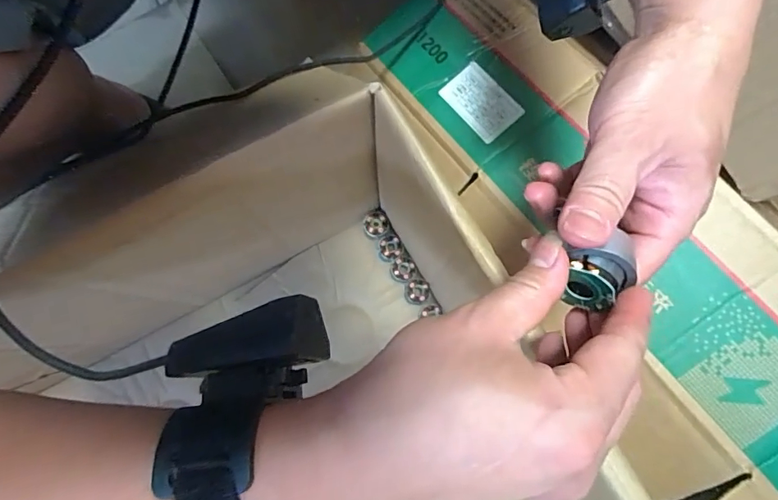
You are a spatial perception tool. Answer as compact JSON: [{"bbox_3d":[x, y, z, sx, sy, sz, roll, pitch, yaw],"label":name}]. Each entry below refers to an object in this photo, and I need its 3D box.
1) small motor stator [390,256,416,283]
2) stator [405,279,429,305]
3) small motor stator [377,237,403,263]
[{"bbox_3d":[0.016,0.024,0.543,0.028,0.024,0.028,0,80,0],"label":"small motor stator"},{"bbox_3d":[0.033,0.049,0.537,0.027,0.016,0.026,0,80,0],"label":"stator"},{"bbox_3d":[0.001,0.001,0.549,0.027,0.021,0.031,36,82,6],"label":"small motor stator"}]

